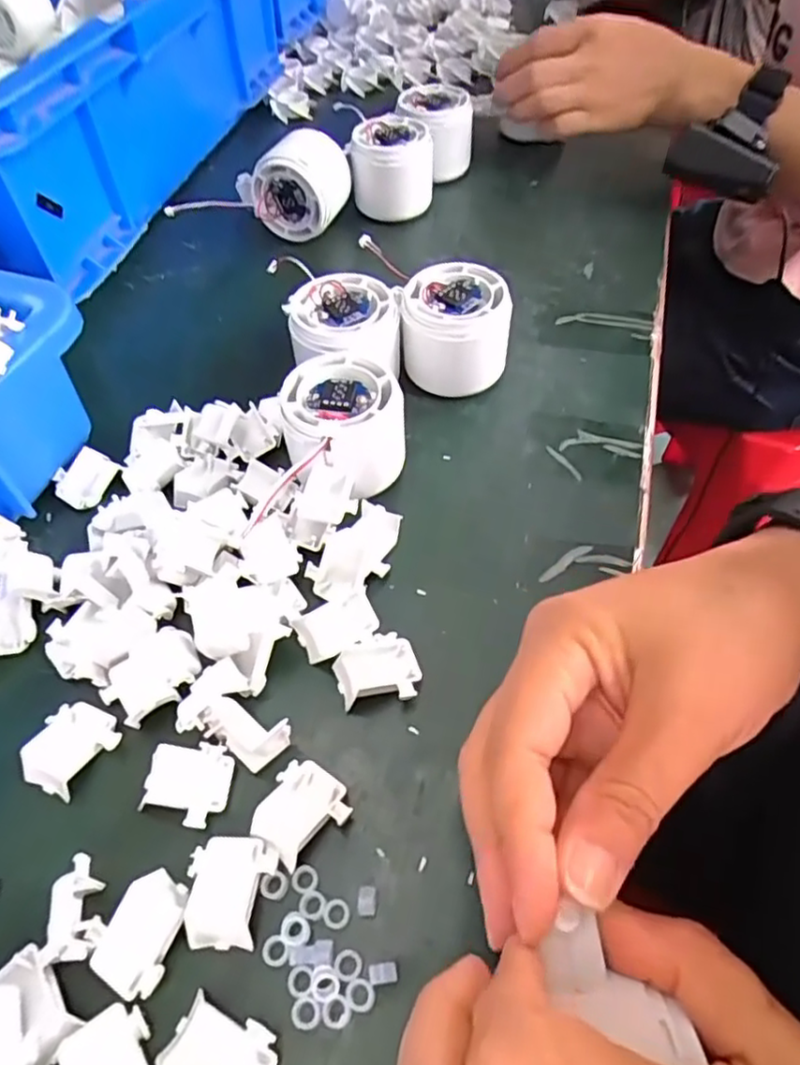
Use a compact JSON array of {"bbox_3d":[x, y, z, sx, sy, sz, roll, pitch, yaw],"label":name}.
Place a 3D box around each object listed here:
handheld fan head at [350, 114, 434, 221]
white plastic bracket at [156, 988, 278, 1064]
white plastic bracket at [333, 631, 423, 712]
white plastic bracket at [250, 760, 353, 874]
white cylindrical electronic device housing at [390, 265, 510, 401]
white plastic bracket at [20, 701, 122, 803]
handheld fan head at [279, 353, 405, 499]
[{"bbox_3d":[-0.005,-0.266,0.476,0.056,0.053,0.055,4,55,5],"label":"handheld fan head"},{"bbox_3d":[-0.056,0.161,0.196,0.033,0.007,0.029,22,58,17],"label":"white plastic bracket"},{"bbox_3d":[-0.009,0.058,0.269,0.033,0.008,0.029,-12,55,-7],"label":"white plastic bracket"},{"bbox_3d":[-0.036,0.102,0.237,0.029,0.007,0.032,31,61,21],"label":"white plastic bracket"},{"bbox_3d":[0.030,-0.110,0.360,0.059,0.053,0.050,6,55,6],"label":"white cylindrical electronic device housing"},{"bbox_3d":[-0.129,0.083,0.253,0.028,0.010,0.034,26,59,19],"label":"white plastic bracket"},{"bbox_3d":[-0.027,-0.049,0.319,0.055,0.049,0.055,-7,55,-4],"label":"handheld fan head"}]

